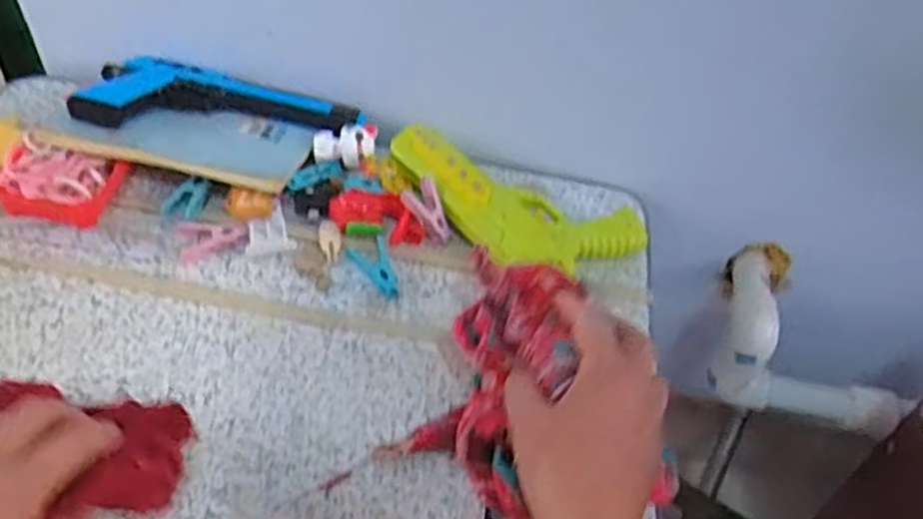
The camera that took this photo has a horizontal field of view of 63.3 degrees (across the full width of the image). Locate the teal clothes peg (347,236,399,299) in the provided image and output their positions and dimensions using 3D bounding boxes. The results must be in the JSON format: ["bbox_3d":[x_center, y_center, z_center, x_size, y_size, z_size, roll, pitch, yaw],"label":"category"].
[{"bbox_3d":[-0.065,0.007,0.577,0.030,0.011,0.054,-19,52,-20],"label":"teal clothes peg"}]

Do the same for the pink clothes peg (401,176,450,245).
[{"bbox_3d":[-0.030,-0.038,0.602,0.030,0.011,0.054,-18,89,-38],"label":"pink clothes peg"}]

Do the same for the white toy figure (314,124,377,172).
[{"bbox_3d":[-0.099,-0.100,0.641,0.052,0.026,0.035,3,48,-2],"label":"white toy figure"}]

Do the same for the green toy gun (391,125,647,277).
[{"bbox_3d":[0.035,-0.037,0.605,0.215,0.033,0.112,18,49,11],"label":"green toy gun"}]

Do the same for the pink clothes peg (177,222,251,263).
[{"bbox_3d":[-0.191,-0.017,0.579,0.051,0.012,0.031,-11,50,-14],"label":"pink clothes peg"}]

